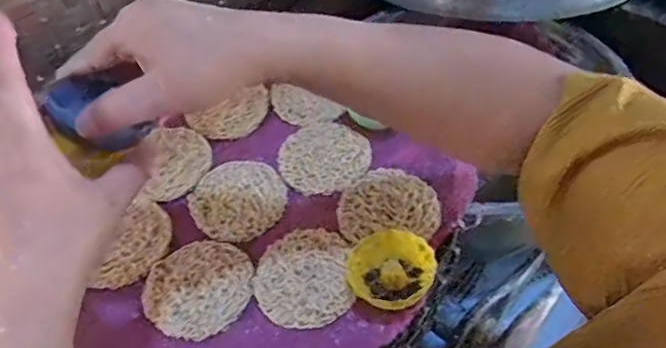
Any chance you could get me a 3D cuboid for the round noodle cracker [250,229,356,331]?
[{"bbox_3d":[-0.023,0.075,0.418,0.072,0.005,0.081,-5,51,1],"label":"round noodle cracker"}]

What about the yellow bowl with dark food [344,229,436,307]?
[{"bbox_3d":[0.041,0.069,0.406,0.063,0.018,0.058,-2,51,3],"label":"yellow bowl with dark food"}]

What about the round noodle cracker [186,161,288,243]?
[{"bbox_3d":[-0.080,0.021,0.473,0.078,0.004,0.078,-2,51,3],"label":"round noodle cracker"}]

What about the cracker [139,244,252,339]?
[{"bbox_3d":[-0.102,0.083,0.420,0.079,0.004,0.078,-2,51,3],"label":"cracker"}]

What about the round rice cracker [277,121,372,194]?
[{"bbox_3d":[-0.008,-0.016,0.496,0.080,0.009,0.073,-2,51,3],"label":"round rice cracker"}]

